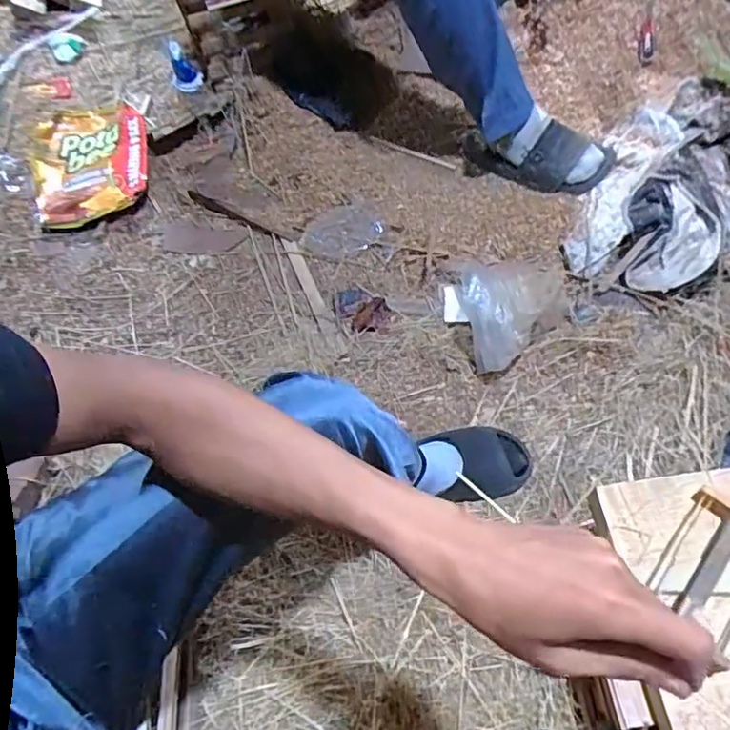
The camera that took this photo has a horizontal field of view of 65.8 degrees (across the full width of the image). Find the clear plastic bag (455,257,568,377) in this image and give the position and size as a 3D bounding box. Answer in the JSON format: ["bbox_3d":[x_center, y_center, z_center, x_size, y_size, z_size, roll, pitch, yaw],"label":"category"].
[{"bbox_3d":[0.253,-0.112,0.920,0.184,0.090,0.212,-5,63,-1],"label":"clear plastic bag"}]

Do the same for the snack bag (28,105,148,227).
[{"bbox_3d":[-0.538,-0.405,1.107,0.227,0.054,0.278,-14,63,-6],"label":"snack bag"}]

